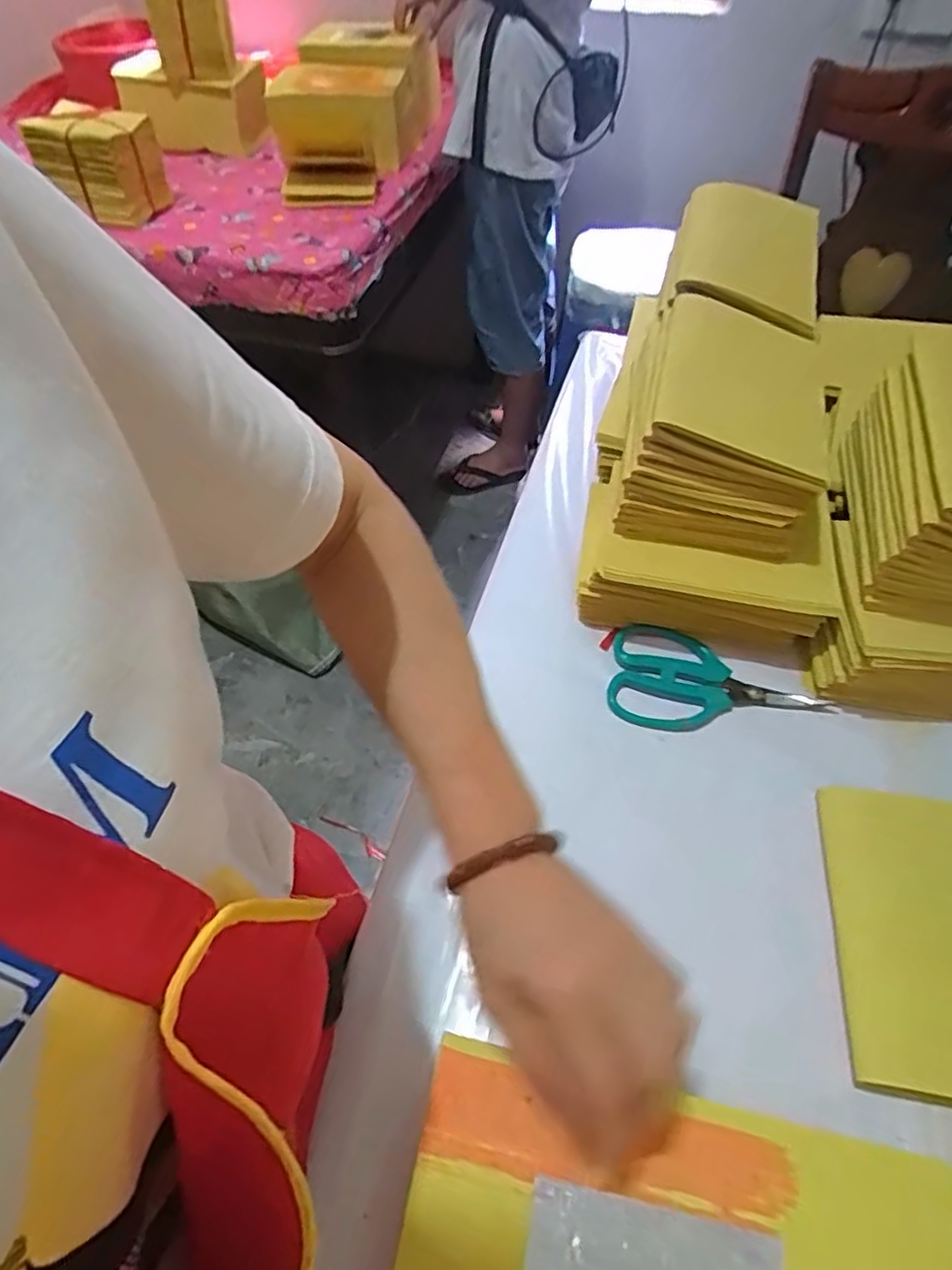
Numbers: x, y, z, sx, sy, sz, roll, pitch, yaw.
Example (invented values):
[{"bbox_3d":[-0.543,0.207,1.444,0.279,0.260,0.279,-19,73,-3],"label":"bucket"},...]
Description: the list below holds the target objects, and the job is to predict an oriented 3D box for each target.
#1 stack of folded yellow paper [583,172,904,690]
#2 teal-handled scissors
[{"bbox_3d":[0.215,-0.194,0.544,0.184,0.150,0.419,17,56,12],"label":"stack of folded yellow paper"},{"bbox_3d":[0.172,0.037,0.469,0.149,0.011,0.080,8,54,7],"label":"teal-handled scissors"}]

